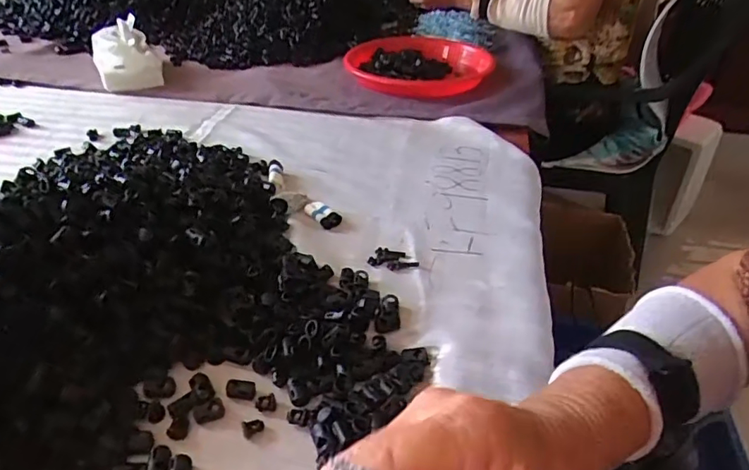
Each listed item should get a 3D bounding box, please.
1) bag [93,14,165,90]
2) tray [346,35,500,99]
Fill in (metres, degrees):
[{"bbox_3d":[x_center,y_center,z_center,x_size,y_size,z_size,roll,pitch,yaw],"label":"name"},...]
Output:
[{"bbox_3d":[-0.390,-0.285,0.823,0.096,0.072,0.122,-14,38,-20],"label":"bag"},{"bbox_3d":[0.065,-0.247,0.769,0.210,0.047,0.137,2,35,2],"label":"tray"}]

